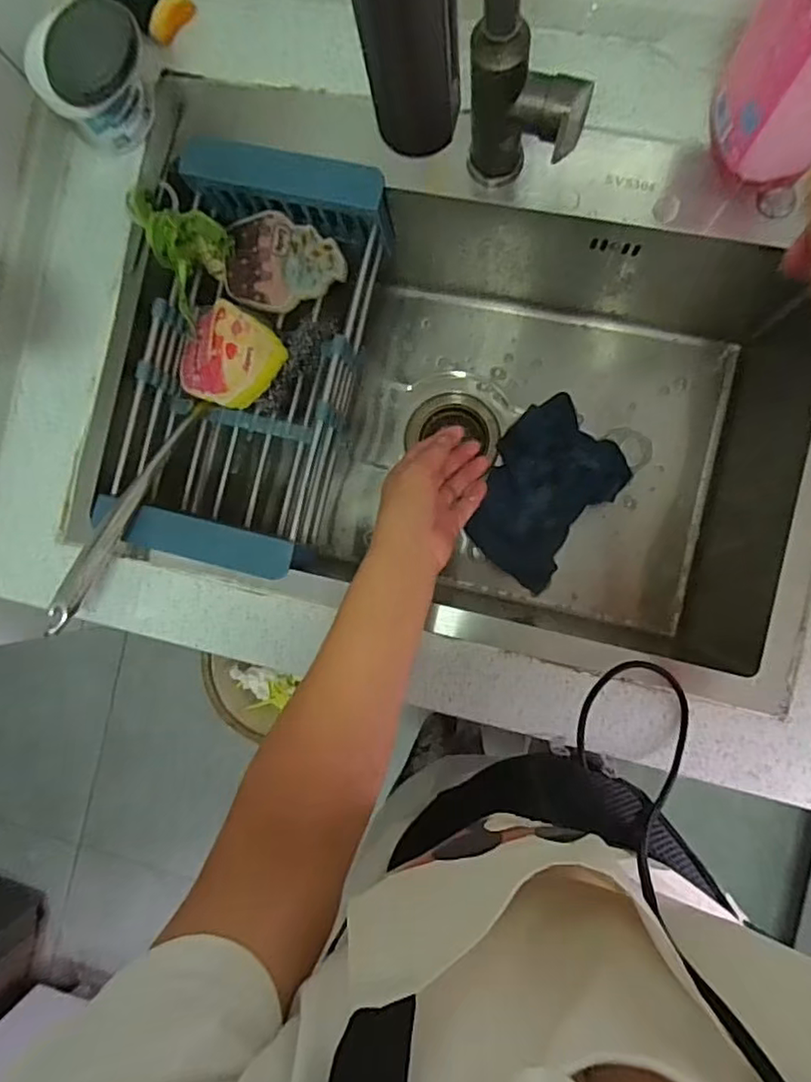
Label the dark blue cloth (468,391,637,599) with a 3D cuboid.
[{"bbox_3d":[0.155,-0.056,0.692,0.137,0.018,0.191,38,93,7],"label":"dark blue cloth"}]

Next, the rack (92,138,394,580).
[{"bbox_3d":[-0.155,-0.165,0.598,0.201,0.096,0.375,14,90,7],"label":"rack"}]

